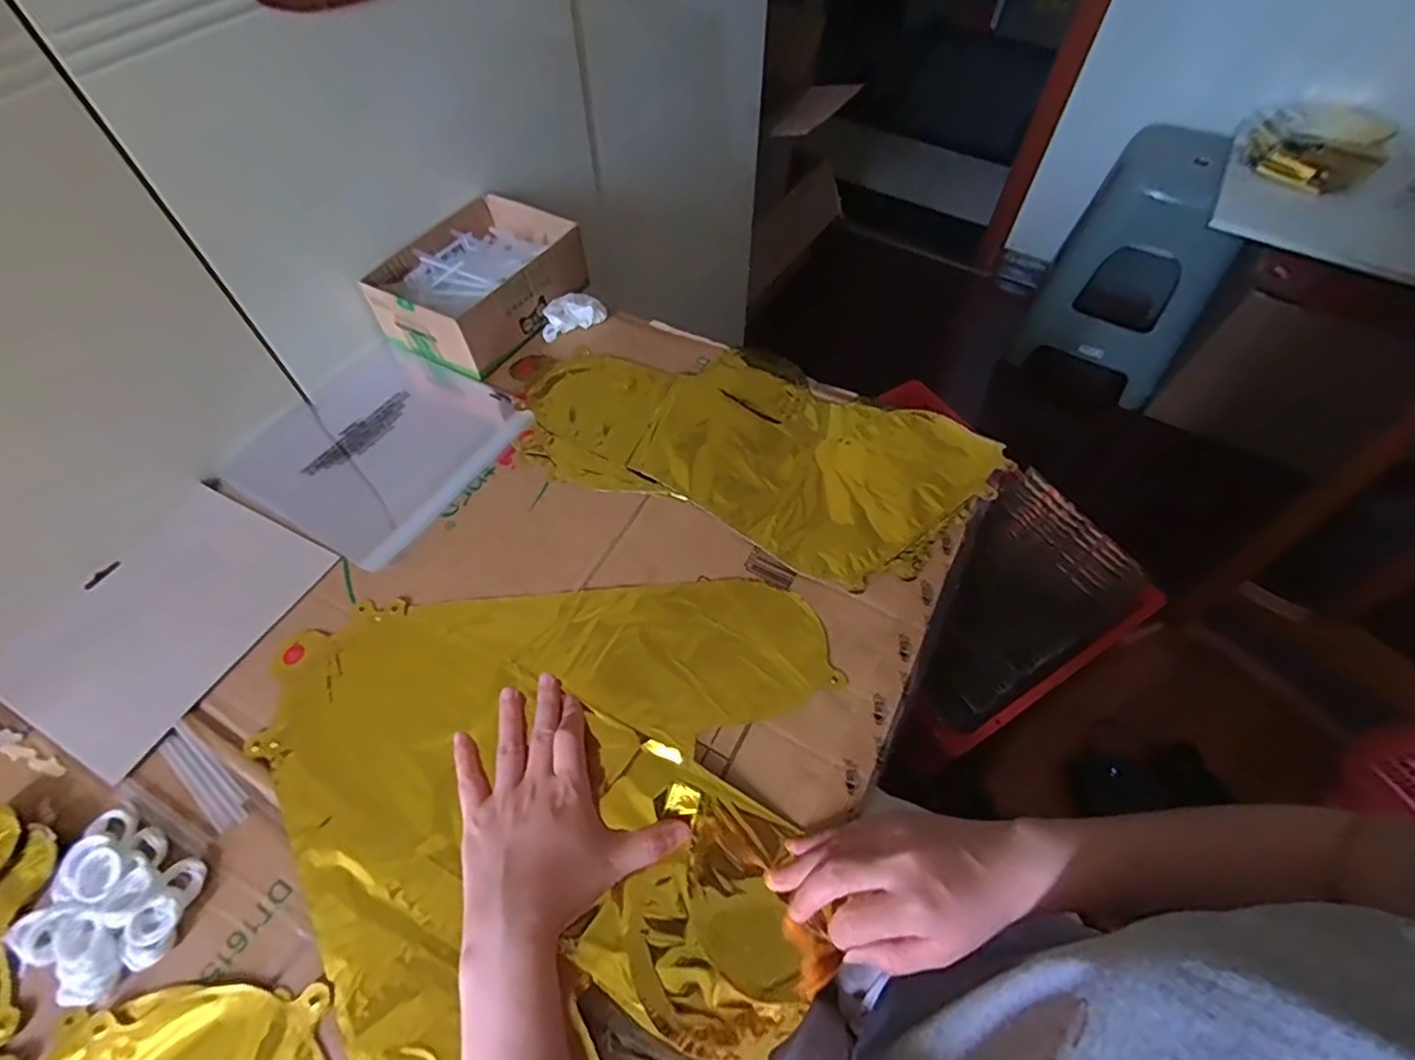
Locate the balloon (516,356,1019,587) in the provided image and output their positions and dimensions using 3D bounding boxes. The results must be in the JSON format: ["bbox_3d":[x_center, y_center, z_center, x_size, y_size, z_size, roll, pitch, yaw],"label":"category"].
[{"bbox_3d":[0.039,-0.086,0.550,0.399,0.020,0.210,21,59,13],"label":"balloon"}]

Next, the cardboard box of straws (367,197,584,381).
[{"bbox_3d":[-0.225,-0.249,0.626,0.145,0.068,0.192,22,59,14],"label":"cardboard box of straws"}]

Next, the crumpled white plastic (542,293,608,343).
[{"bbox_3d":[-0.140,-0.221,0.636,0.067,0.024,0.031,-29,61,-18],"label":"crumpled white plastic"}]

